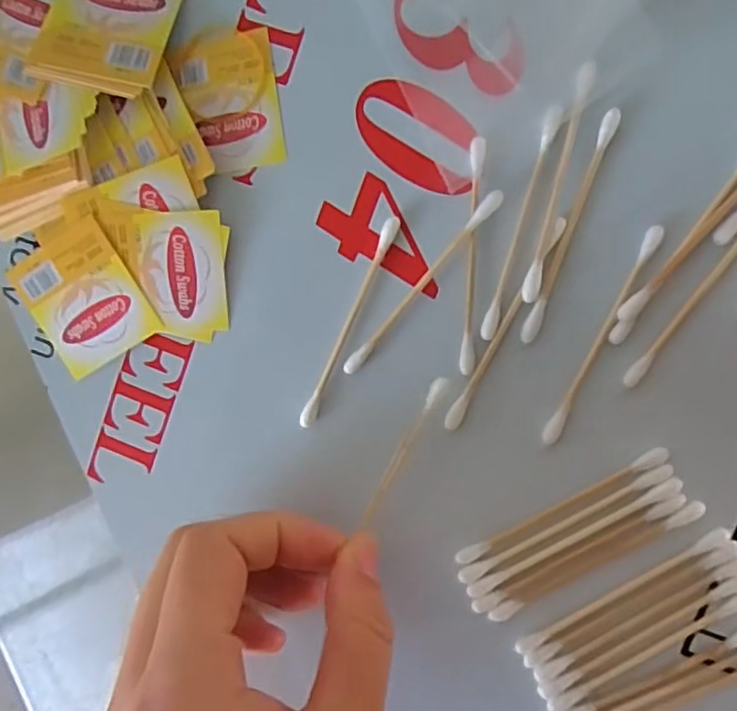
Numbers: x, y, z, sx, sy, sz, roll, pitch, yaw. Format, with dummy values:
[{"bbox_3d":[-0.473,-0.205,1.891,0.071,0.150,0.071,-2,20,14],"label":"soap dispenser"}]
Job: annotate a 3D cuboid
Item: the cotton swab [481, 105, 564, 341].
[{"bbox_3d":[0.046,-0.039,0.189,0.005,0.004,0.071,17,95,7],"label":"cotton swab"}]

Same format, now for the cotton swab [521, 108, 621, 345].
[{"bbox_3d":[0.060,-0.038,0.187,0.005,0.004,0.071,20,96,7],"label":"cotton swab"}]

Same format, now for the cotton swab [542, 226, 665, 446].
[{"bbox_3d":[0.069,-0.005,0.188,0.005,0.004,0.071,26,96,6],"label":"cotton swab"}]

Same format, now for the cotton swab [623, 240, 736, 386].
[{"bbox_3d":[0.098,-0.020,0.182,0.006,0.004,0.071,37,97,5],"label":"cotton swab"}]

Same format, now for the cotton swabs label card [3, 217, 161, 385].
[{"bbox_3d":[-0.095,-0.018,0.211,0.037,0.007,0.040,-29,89,9],"label":"cotton swabs label card"}]

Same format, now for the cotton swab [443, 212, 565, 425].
[{"bbox_3d":[0.041,-0.009,0.191,0.005,0.004,0.071,28,97,6],"label":"cotton swab"}]

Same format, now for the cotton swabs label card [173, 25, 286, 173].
[{"bbox_3d":[-0.044,-0.082,0.204,0.030,0.004,0.043,-10,90,5],"label":"cotton swabs label card"}]

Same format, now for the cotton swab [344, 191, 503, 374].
[{"bbox_3d":[0.016,-0.022,0.196,0.005,0.005,0.071,42,98,4],"label":"cotton swab"}]

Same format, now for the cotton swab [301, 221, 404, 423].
[{"bbox_3d":[-0.006,-0.010,0.201,0.004,0.004,0.071,25,96,6],"label":"cotton swab"}]

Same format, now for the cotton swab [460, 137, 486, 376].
[{"bbox_3d":[0.032,-0.030,0.193,0.004,0.004,0.071,3,94,8],"label":"cotton swab"}]

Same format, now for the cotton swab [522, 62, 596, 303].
[{"bbox_3d":[0.056,-0.051,0.187,0.005,0.004,0.070,14,95,7],"label":"cotton swab"}]

